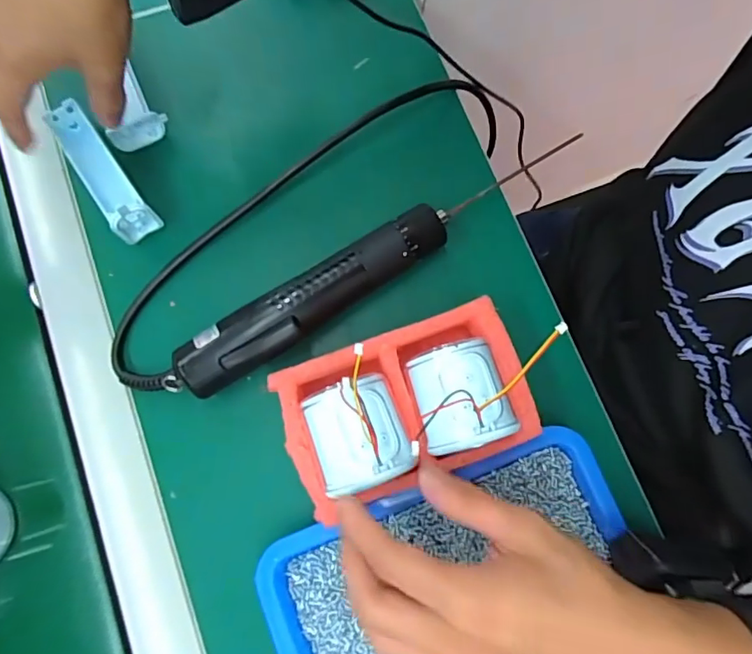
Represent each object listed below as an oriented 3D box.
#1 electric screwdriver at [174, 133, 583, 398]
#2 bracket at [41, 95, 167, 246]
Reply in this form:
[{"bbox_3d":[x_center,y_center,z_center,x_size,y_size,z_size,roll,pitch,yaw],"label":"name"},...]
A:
[{"bbox_3d":[0.001,-0.046,0.344,0.287,0.036,0.034,-33,81,-7],"label":"electric screwdriver"},{"bbox_3d":[-0.193,-0.109,0.356,0.029,0.029,0.105,-35,81,-8],"label":"bracket"}]

